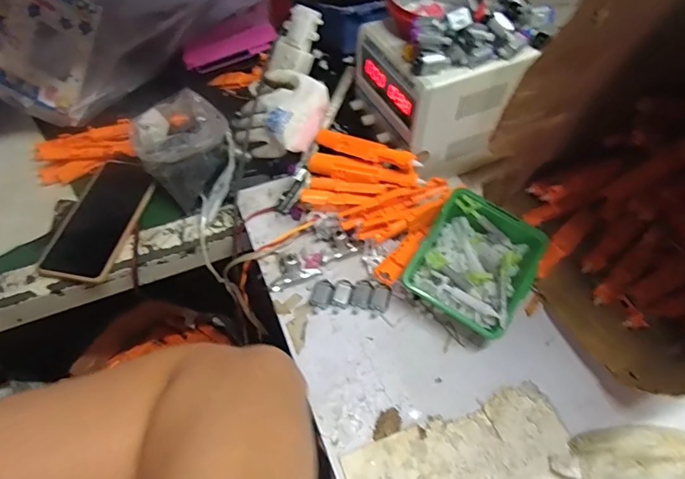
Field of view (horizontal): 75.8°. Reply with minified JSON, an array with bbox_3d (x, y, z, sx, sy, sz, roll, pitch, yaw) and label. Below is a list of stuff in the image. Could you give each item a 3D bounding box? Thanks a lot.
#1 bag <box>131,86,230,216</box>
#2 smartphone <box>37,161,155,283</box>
[{"bbox_3d":[-0.190,-0.114,0.539,0.077,0.089,0.101,35,65,16],"label":"bag"},{"bbox_3d":[-0.291,-0.027,0.531,0.089,0.015,0.166,6,56,11],"label":"smartphone"}]

